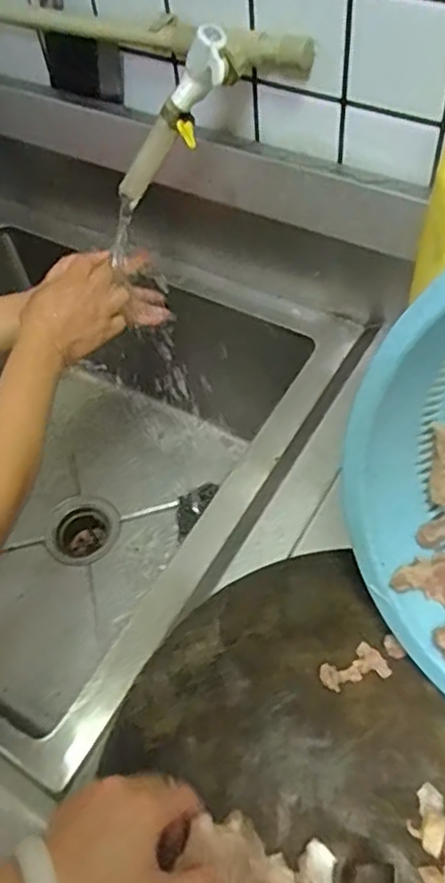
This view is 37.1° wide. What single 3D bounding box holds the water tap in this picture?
[{"bbox_3d":[-0.044,-0.288,0.605,0.035,0.167,0.046,7,44,-41],"label":"water tap"}]

